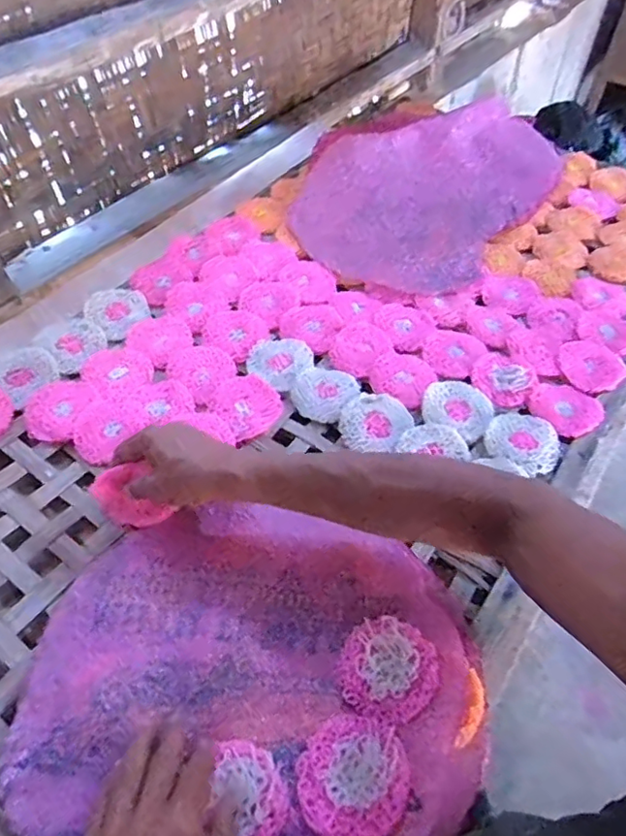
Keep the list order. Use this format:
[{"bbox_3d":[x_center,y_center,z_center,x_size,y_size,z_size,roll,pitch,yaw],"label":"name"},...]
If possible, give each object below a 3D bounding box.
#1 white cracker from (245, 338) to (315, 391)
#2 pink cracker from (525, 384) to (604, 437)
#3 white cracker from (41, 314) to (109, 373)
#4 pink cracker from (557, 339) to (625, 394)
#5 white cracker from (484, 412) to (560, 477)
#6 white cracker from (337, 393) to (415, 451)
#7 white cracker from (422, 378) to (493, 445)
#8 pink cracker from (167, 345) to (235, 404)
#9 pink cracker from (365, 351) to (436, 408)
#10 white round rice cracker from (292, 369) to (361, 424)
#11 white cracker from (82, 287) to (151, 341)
[{"bbox_3d":[-0.037,-0.068,0.690,0.071,0.009,0.067,35,59,21],"label":"white cracker"},{"bbox_3d":[0.282,-0.013,0.655,0.077,0.009,0.073,2,53,-2],"label":"pink cracker"},{"bbox_3d":[-0.279,-0.090,0.689,0.065,0.008,0.075,-33,61,-25],"label":"white cracker"},{"bbox_3d":[0.330,-0.063,0.699,0.072,0.008,0.077,2,53,-2],"label":"pink cracker"},{"bbox_3d":[0.223,0.021,0.622,0.074,0.004,0.068,28,56,17],"label":"white cracker"},{"bbox_3d":[0.067,0.006,0.634,0.070,0.017,0.070,2,53,-2],"label":"white cracker"},{"bbox_3d":[0.158,-0.013,0.644,0.076,0.006,0.076,26,56,16],"label":"white cracker"},{"bbox_3d":[-0.126,-0.056,0.678,0.074,0.005,0.070,38,60,23],"label":"pink cracker"},{"bbox_3d":[0.102,-0.048,0.674,0.069,0.005,0.072,30,57,18],"label":"pink cracker"},{"bbox_3d":[0.012,-0.029,0.661,0.067,0.011,0.068,2,53,-2],"label":"white round rice cracker"},{"bbox_3d":[-0.241,-0.135,0.728,0.086,0.007,0.071,39,60,24],"label":"white cracker"}]

